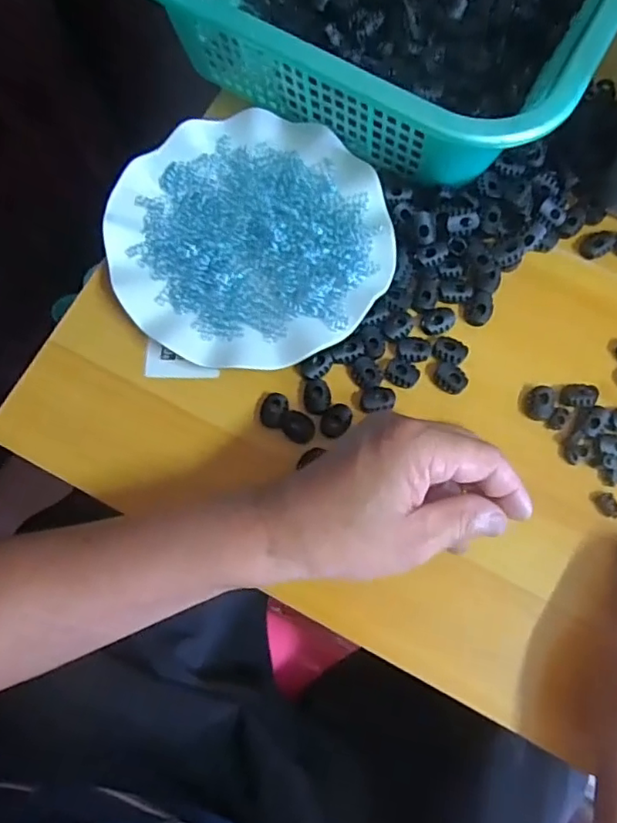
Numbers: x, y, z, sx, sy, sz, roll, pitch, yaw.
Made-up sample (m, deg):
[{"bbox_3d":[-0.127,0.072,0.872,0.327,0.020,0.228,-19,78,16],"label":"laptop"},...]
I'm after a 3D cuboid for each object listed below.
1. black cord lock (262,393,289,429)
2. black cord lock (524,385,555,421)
[{"bbox_3d":[-0.022,-0.001,0.372,0.016,0.006,0.021,15,76,2],"label":"black cord lock"},{"bbox_3d":[0.151,-0.006,0.378,0.017,0.006,0.023,13,76,2],"label":"black cord lock"}]

